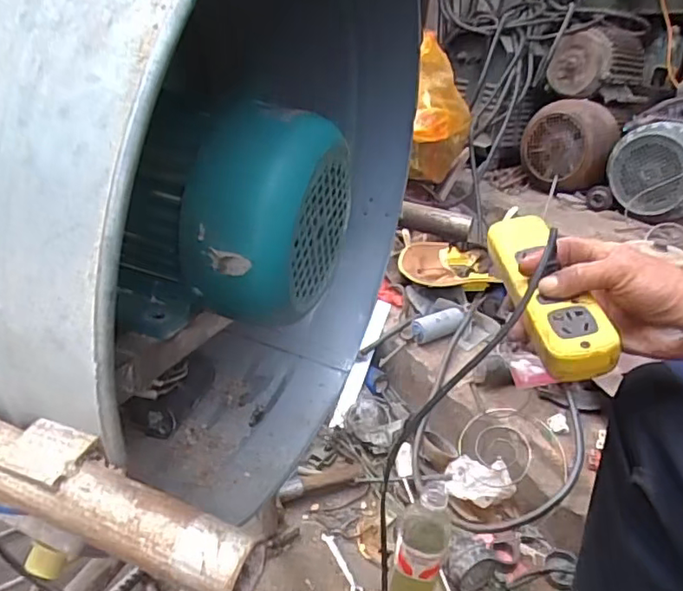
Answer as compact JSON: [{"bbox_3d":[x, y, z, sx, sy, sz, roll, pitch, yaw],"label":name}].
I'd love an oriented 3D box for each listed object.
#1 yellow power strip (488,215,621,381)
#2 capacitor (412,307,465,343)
[{"bbox_3d":[0.175,-0.010,0.498,0.055,0.044,0.188,3,40,-8],"label":"yellow power strip"},{"bbox_3d":[0.197,0.050,1.152,0.117,0.051,0.048,-20,34,-16],"label":"capacitor"}]

